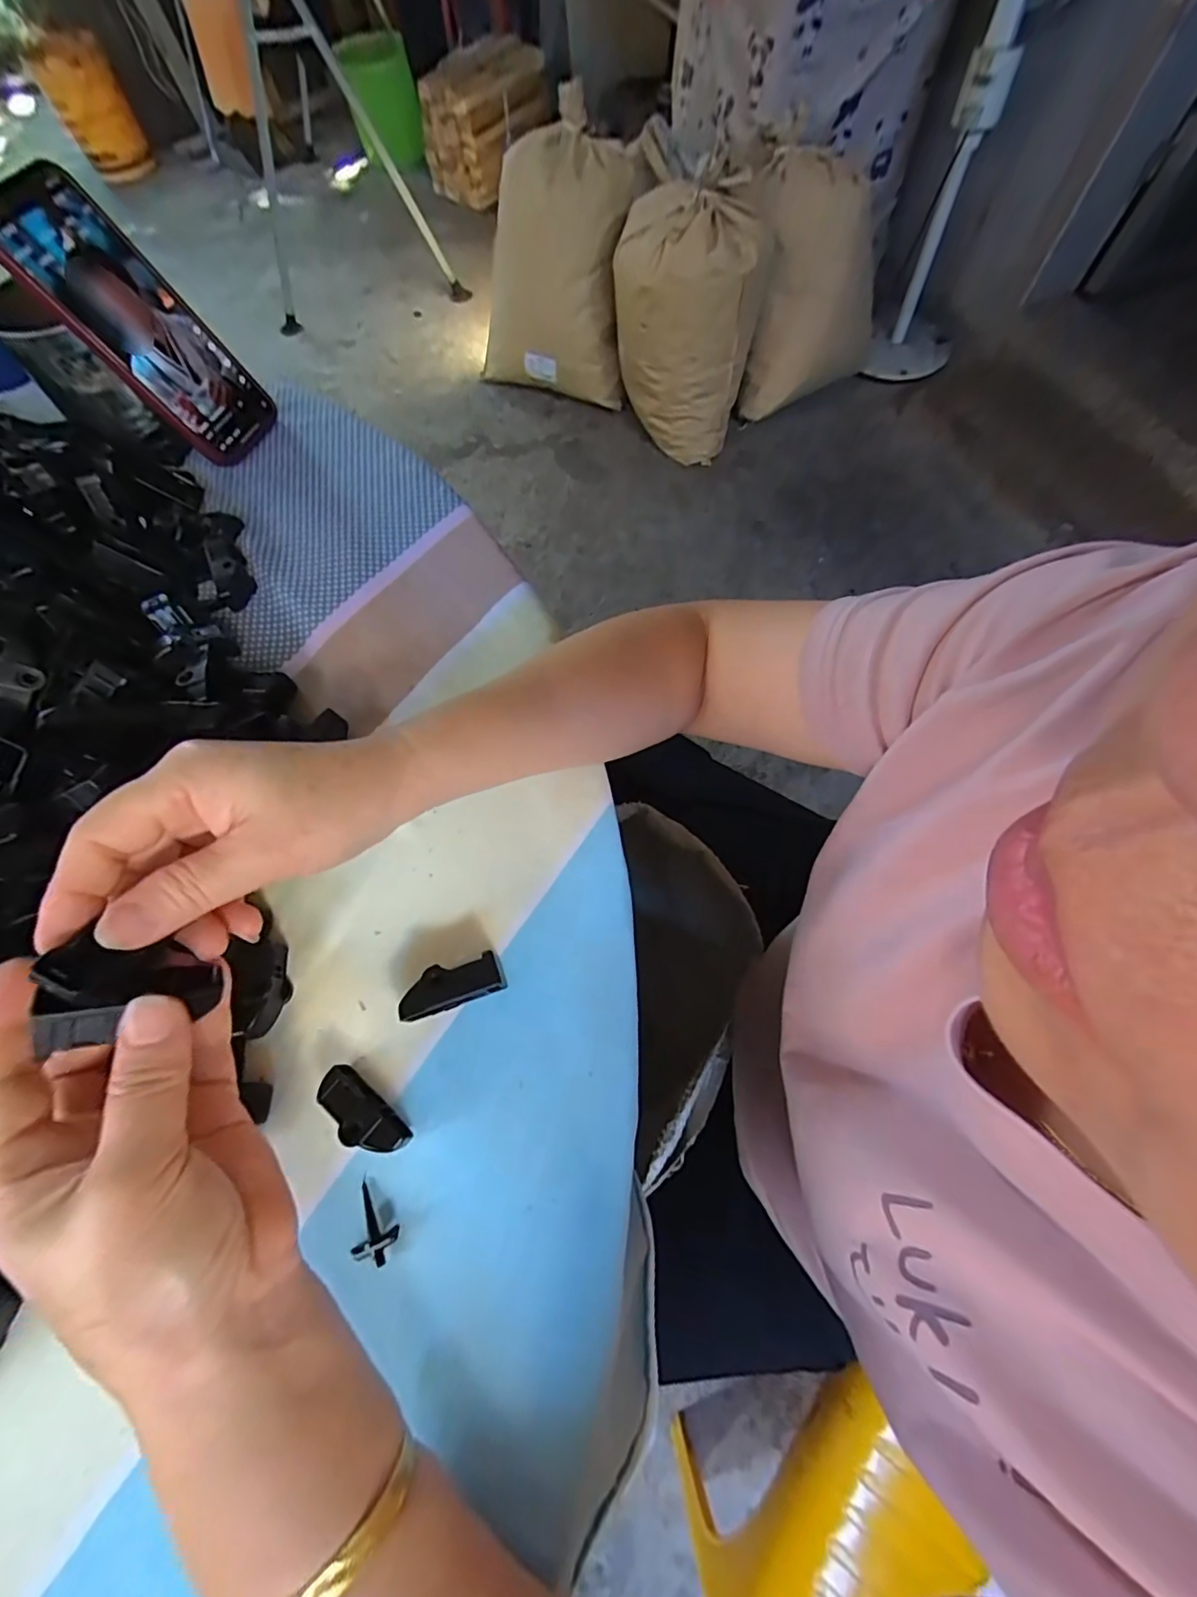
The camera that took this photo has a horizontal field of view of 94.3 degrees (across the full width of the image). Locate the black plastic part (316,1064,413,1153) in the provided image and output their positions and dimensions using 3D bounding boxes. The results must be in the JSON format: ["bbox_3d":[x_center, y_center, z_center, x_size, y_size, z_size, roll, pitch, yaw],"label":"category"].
[{"bbox_3d":[-0.104,0.141,0.249,0.046,0.019,0.020,34,71,14],"label":"black plastic part"}]

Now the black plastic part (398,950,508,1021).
[{"bbox_3d":[-0.070,0.091,0.269,0.048,0.023,0.020,-16,68,-6],"label":"black plastic part"}]

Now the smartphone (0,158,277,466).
[{"bbox_3d":[-0.314,-0.326,0.386,0.011,0.160,0.078,5,62,38],"label":"smartphone"}]

